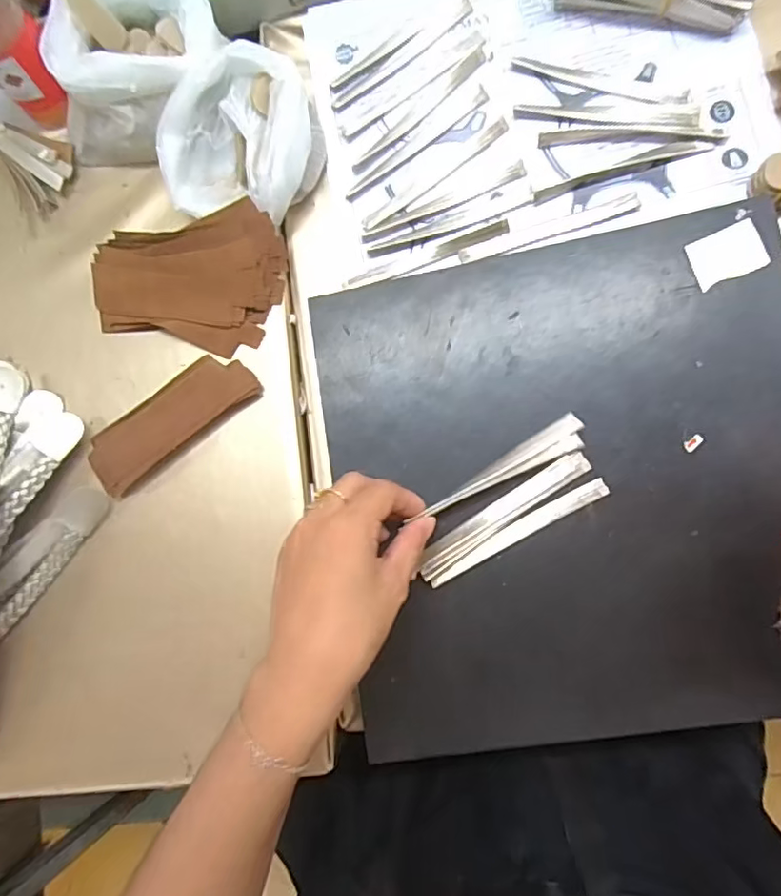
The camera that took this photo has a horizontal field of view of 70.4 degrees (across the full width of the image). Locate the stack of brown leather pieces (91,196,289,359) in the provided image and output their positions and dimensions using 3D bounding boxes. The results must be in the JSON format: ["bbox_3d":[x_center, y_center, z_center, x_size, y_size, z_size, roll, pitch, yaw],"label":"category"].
[{"bbox_3d":[-0.146,-0.112,0.395,0.142,0.031,0.091,-13,83,6],"label":"stack of brown leather pieces"}]

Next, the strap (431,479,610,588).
[{"bbox_3d":[0.078,0.052,0.340,0.119,0.004,0.014,-31,85,4],"label":"strap"}]

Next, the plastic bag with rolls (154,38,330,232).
[{"bbox_3d":[-0.106,-0.217,0.392,0.104,0.052,0.103,5,85,8],"label":"plastic bag with rolls"}]

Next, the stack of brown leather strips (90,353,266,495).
[{"bbox_3d":[-0.158,-0.019,0.399,0.131,0.012,0.049,-36,81,3],"label":"stack of brown leather strips"}]

